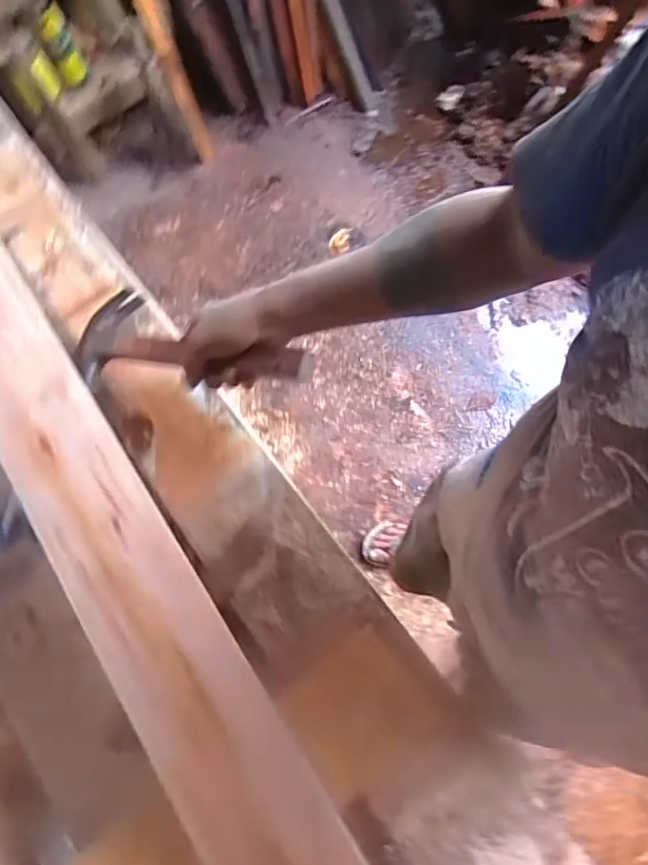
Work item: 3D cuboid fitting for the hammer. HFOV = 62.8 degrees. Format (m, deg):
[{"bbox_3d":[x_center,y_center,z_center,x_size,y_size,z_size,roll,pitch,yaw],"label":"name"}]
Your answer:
[{"bbox_3d":[-0.138,-0.085,0.540,0.269,0.038,0.105,9,70,25],"label":"hammer"}]

